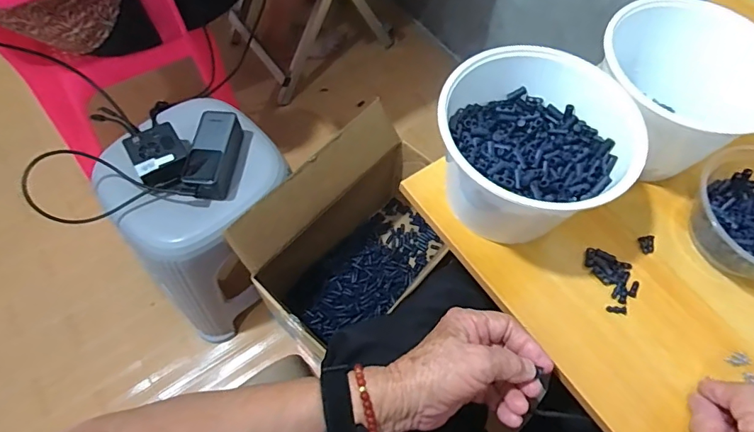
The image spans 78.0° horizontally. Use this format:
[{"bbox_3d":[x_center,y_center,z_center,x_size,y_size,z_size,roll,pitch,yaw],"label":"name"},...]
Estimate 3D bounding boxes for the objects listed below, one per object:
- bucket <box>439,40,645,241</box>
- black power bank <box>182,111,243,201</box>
[{"bbox_3d":[0.135,-0.058,0.437,0.165,0.114,0.160,9,62,2],"label":"bucket"},{"bbox_3d":[-0.245,-0.089,0.700,0.057,0.053,0.134,8,62,2],"label":"black power bank"}]

